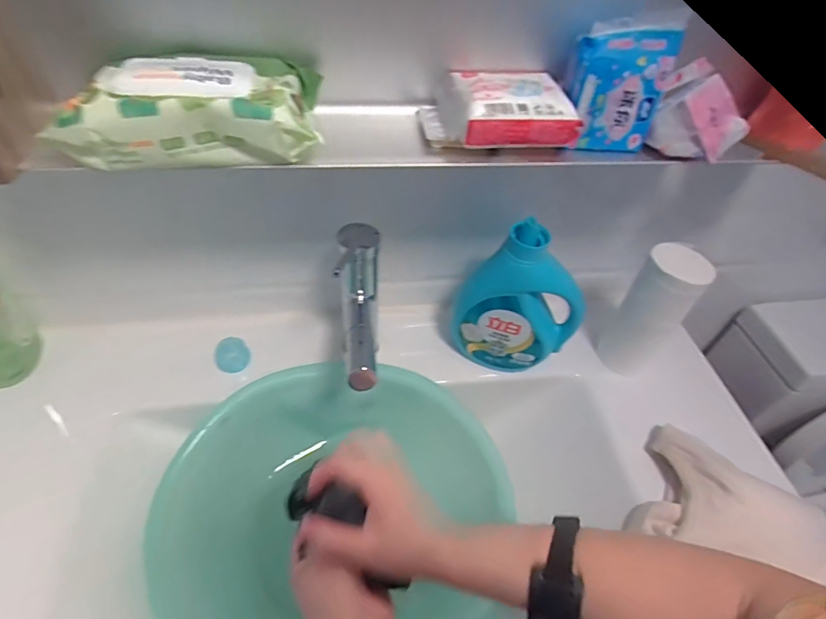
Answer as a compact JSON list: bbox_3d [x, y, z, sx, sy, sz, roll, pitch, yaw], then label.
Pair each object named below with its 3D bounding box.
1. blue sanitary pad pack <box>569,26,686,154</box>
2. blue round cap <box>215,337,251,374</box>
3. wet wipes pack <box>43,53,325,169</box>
[{"bbox_3d":[0.171,-0.185,0.380,0.079,0.094,0.042,16,49,8],"label":"blue sanitary pad pack"},{"bbox_3d":[-0.237,0.060,0.590,0.042,0.045,0.010,-20,16,-9],"label":"blue round cap"},{"bbox_3d":[-0.171,-0.158,0.354,0.192,0.049,0.098,-4,50,-9],"label":"wet wipes pack"}]

